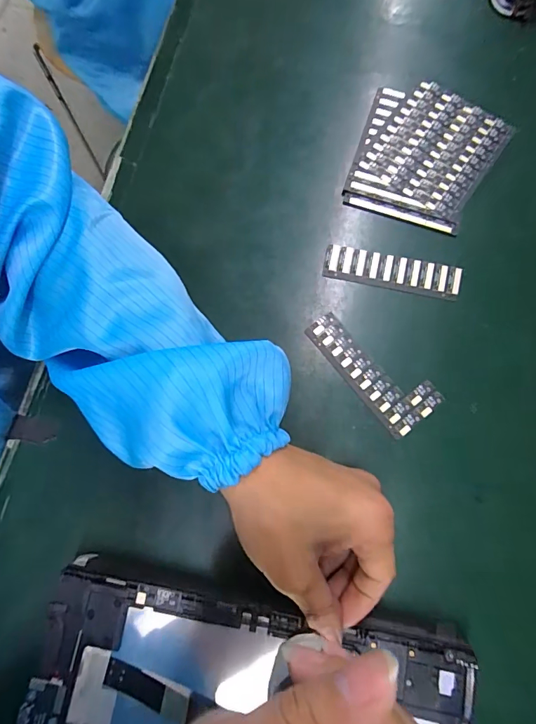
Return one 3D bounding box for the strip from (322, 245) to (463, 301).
[{"bbox_3d":[0.092,-0.067,0.301,0.100,0.005,0.025,11,78,2],"label":"strip"}]

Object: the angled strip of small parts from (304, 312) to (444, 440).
[{"bbox_3d":[0.074,0.003,0.287,0.043,0.004,0.099,-40,81,-8],"label":"angled strip of small parts"}]

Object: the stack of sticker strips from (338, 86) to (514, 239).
[{"bbox_3d":[0.126,-0.163,0.321,0.107,0.007,0.119,19,79,4],"label":"stack of sticker strips"}]

